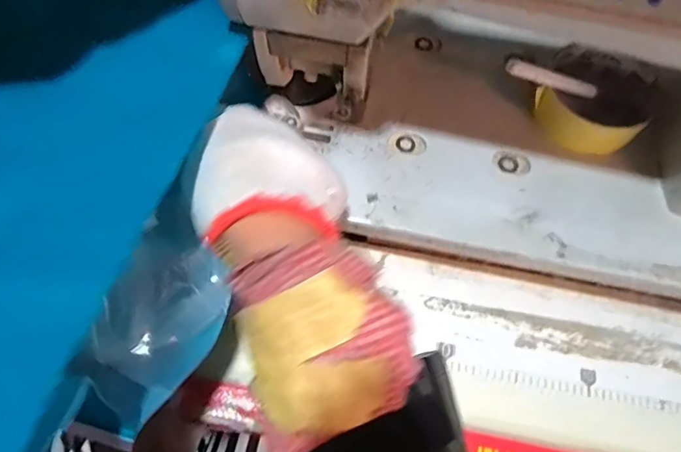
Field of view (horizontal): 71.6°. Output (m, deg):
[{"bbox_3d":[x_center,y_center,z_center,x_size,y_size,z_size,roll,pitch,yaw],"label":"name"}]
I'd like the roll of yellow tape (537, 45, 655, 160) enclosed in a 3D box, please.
[{"bbox_3d":[0.185,-0.094,0.344,0.083,0.026,0.076,-39,74,-17],"label":"roll of yellow tape"}]

